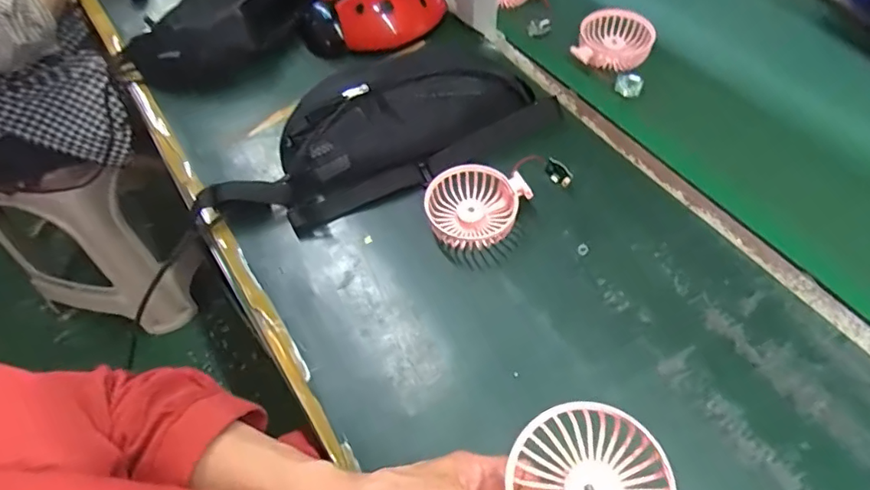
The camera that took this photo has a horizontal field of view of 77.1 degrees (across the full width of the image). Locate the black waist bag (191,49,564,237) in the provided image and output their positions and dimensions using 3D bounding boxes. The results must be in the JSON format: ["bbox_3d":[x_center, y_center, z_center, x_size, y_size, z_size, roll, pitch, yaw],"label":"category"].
[{"bbox_3d":[-0.066,-0.126,0.577,0.388,0.092,0.133,-22,58,-9],"label":"black waist bag"}]

